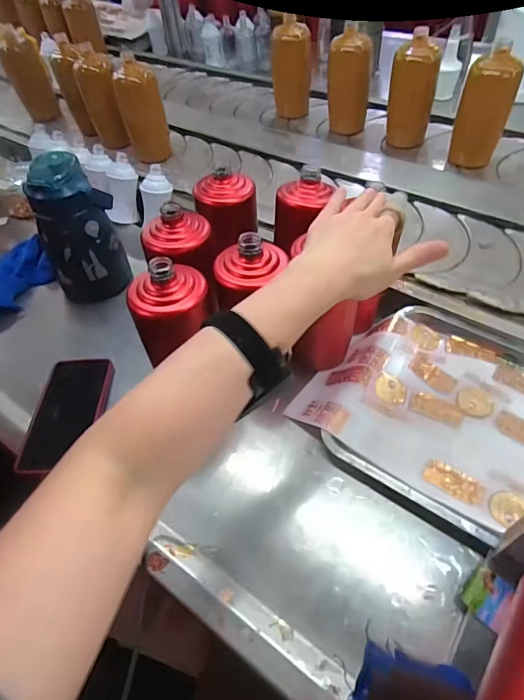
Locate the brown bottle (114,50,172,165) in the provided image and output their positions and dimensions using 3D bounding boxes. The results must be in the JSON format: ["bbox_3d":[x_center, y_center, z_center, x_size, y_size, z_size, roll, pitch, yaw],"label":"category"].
[{"bbox_3d":[-0.243,-0.485,0.877,0.074,0.170,0.065,-23,54,-13],"label":"brown bottle"}]

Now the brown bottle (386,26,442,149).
[{"bbox_3d":[0.284,-0.479,0.829,0.086,0.190,0.060,8,53,11],"label":"brown bottle"}]

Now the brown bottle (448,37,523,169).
[{"bbox_3d":[0.397,-0.427,0.769,0.063,0.174,0.061,-19,53,-10],"label":"brown bottle"}]

